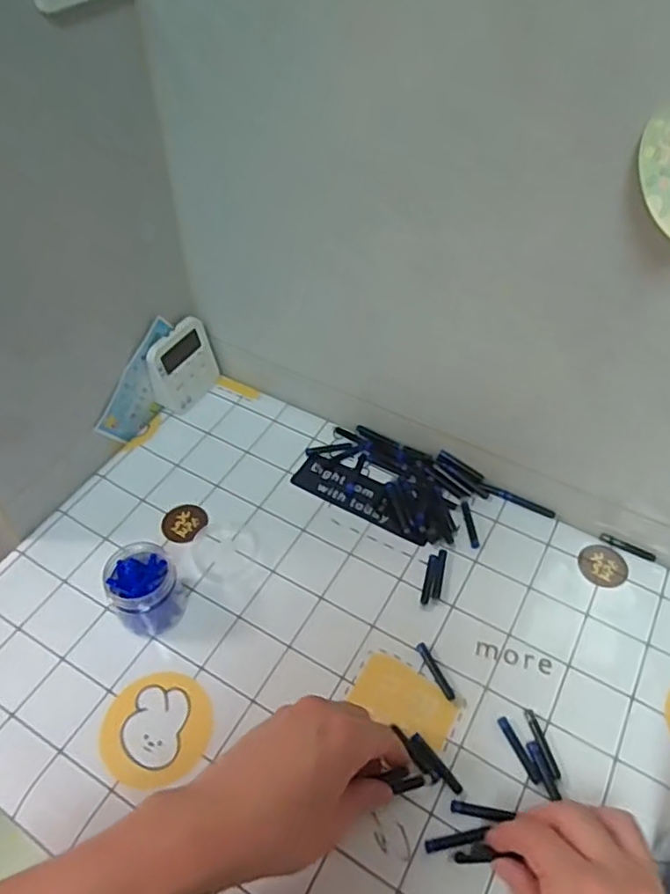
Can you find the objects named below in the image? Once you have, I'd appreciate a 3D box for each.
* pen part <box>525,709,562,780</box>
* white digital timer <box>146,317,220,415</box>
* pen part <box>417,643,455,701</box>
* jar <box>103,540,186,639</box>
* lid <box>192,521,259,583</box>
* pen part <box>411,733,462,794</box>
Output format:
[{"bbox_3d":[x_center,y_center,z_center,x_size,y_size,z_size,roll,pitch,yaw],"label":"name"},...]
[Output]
[{"bbox_3d":[0.146,0.208,0.450,0.008,0.004,0.047,-11,51,-12],"label":"pen part"},{"bbox_3d":[-0.154,-0.082,0.644,0.018,0.080,0.077,16,49,31],"label":"white digital timer"},{"bbox_3d":[0.076,0.168,0.482,0.009,0.004,0.046,-20,53,-18],"label":"pen part"},{"bbox_3d":[-0.146,0.108,0.491,0.051,0.053,0.054,1,49,-1],"label":"jar"},{"bbox_3d":[-0.094,0.088,0.550,0.051,0.004,0.056,1,49,-1],"label":"lid"},{"bbox_3d":[0.069,0.217,0.439,0.011,0.004,0.044,-32,58,-26],"label":"pen part"}]

